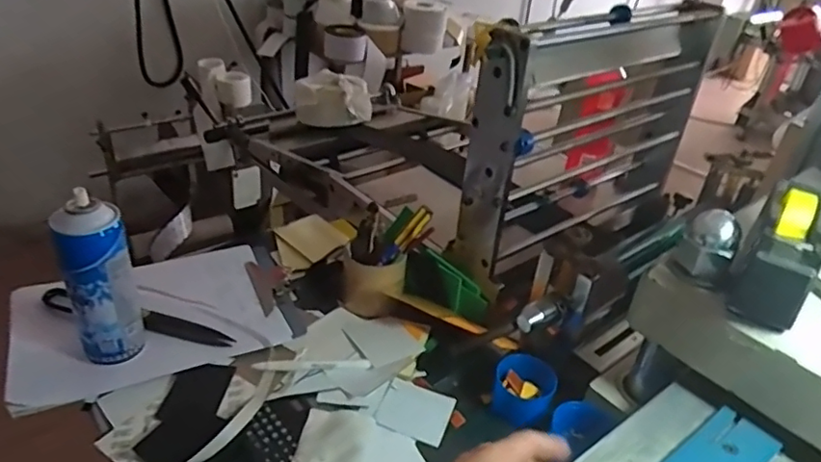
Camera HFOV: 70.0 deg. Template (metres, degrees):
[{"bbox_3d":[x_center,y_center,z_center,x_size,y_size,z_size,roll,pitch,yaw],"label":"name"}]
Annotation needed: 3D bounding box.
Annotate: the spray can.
[{"bbox_3d":[-0.341,0.057,0.643,0.067,0.186,0.053,-12,37,-26],"label":"spray can"}]

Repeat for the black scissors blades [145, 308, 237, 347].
[{"bbox_3d":[-0.277,0.122,0.733,0.125,0.013,0.032,10,33,7],"label":"black scissors blades"}]

